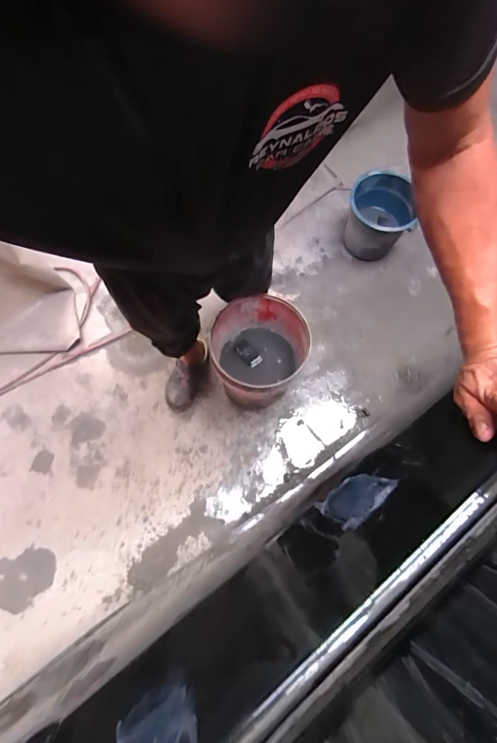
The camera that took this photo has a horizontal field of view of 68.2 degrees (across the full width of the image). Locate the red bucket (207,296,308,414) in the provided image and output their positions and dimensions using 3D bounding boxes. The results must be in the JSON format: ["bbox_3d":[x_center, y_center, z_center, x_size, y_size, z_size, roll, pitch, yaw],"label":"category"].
[{"bbox_3d":[0.028,-0.045,1.183,0.256,0.302,0.280,0,70,-1],"label":"red bucket"}]

